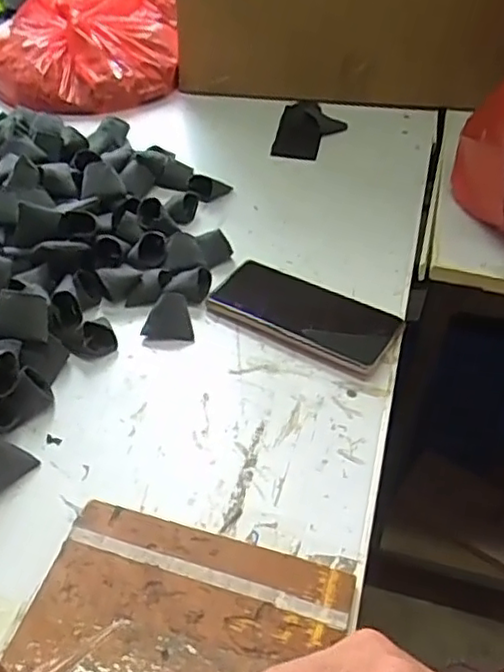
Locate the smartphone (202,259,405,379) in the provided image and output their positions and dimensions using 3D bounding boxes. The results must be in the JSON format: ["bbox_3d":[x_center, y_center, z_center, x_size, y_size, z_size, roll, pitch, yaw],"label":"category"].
[{"bbox_3d":[0.043,-0.023,0.570,0.166,0.012,0.092,22,48,19],"label":"smartphone"}]

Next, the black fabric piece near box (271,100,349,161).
[{"bbox_3d":[0.071,-0.254,0.802,0.077,0.030,0.107,11,45,9],"label":"black fabric piece near box"}]

